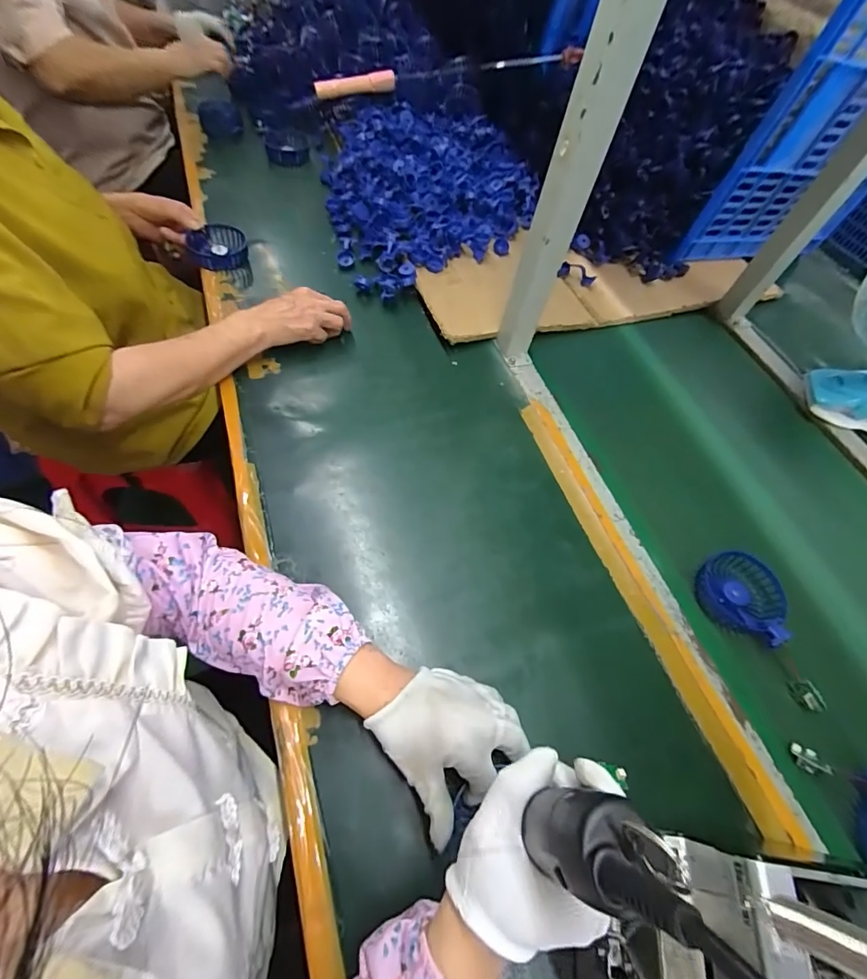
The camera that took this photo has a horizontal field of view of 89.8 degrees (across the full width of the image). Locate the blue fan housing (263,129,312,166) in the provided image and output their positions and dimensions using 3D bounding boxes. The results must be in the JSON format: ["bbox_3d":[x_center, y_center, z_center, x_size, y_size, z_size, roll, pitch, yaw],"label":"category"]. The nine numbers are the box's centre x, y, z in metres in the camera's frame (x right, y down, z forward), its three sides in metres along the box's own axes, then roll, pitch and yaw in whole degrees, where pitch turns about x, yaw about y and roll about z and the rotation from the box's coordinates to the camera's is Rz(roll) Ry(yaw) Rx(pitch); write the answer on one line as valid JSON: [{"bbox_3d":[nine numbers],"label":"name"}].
[{"bbox_3d":[-0.301,-0.715,0.907,0.089,0.040,0.091,-6,61,-10],"label":"blue fan housing"}]

